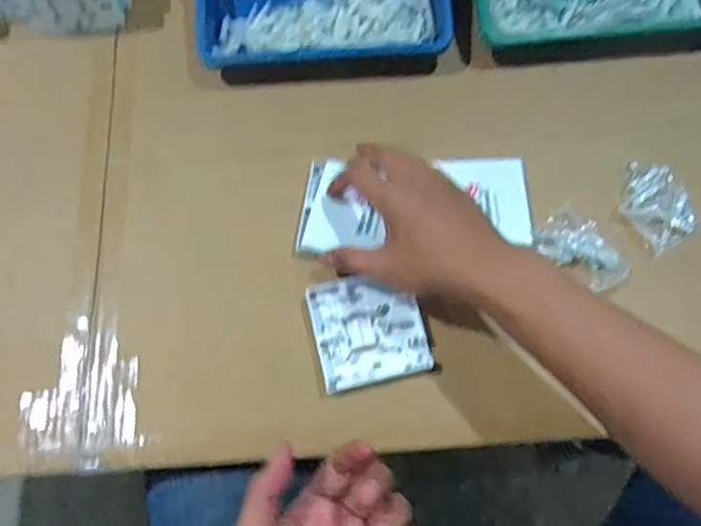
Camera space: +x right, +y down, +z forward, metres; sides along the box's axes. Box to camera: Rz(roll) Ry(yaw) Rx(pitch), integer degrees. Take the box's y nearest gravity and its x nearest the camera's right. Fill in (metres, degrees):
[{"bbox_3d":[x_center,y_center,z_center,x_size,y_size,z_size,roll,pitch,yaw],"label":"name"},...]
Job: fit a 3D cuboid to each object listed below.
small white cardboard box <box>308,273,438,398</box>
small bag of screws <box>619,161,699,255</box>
[{"bbox_3d":[0.015,0.053,0.492,0.087,0.010,0.087,-13,70,-3],"label":"small white cardboard box"},{"bbox_3d":[0.264,-0.051,0.527,0.051,0.017,0.077,-23,71,-6],"label":"small bag of screws"}]

